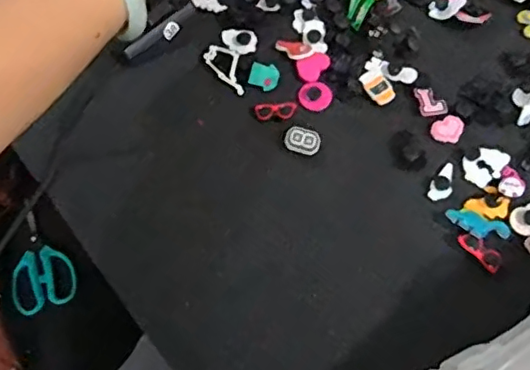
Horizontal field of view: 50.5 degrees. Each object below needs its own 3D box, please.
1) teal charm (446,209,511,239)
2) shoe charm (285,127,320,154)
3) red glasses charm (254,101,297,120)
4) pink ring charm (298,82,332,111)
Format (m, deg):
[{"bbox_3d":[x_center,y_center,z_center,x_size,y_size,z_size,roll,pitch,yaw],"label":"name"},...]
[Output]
[{"bbox_3d":[0.148,0.027,0.389,0.043,0.008,0.021,21,69,12],"label":"teal charm"},{"bbox_3d":[0.029,-0.033,0.426,0.026,0.012,0.019,11,67,8],"label":"shoe charm"},{"bbox_3d":[0.008,-0.058,0.435,0.032,0.004,0.014,1,80,14],"label":"red glasses charm"},{"bbox_3d":[0.040,-0.071,0.445,0.026,0.004,0.026,-1,66,3],"label":"pink ring charm"}]

